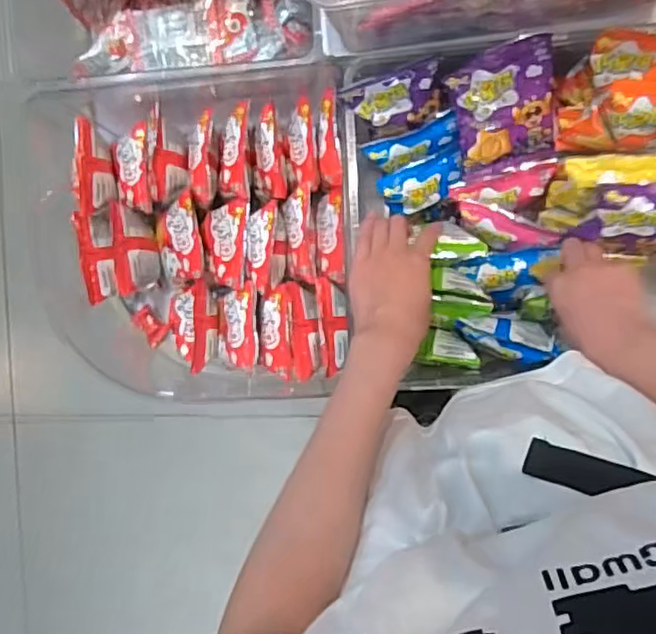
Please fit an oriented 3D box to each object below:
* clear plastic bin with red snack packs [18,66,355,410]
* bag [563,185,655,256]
[{"bbox_3d":[-0.118,-0.081,0.674,0.292,0.109,0.333,-2,93,8],"label":"clear plastic bin with red snack packs"},{"bbox_3d":[0.268,-0.085,0.532,0.092,0.066,0.035,11,59,4],"label":"bag"}]

